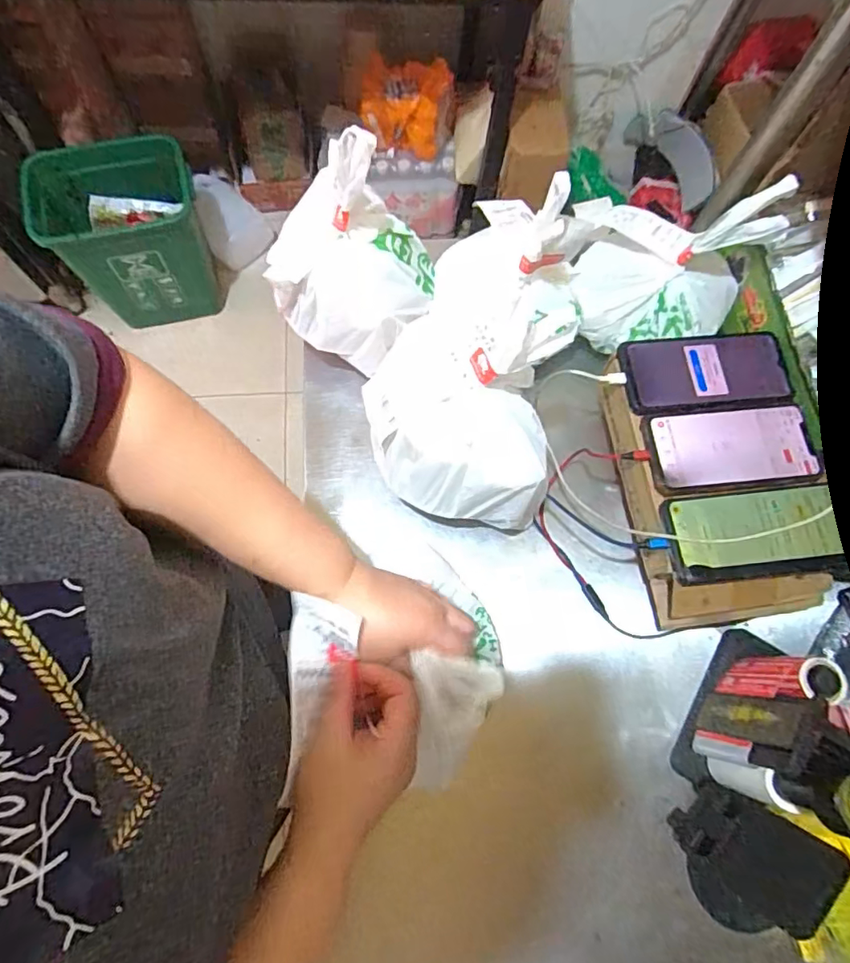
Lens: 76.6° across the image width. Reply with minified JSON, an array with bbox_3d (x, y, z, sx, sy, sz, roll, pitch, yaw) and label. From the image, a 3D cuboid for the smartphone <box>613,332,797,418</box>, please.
[{"bbox_3d":[0.281,-0.108,0.533,0.164,0.012,0.077,-4,74,-3],"label":"smartphone"}]

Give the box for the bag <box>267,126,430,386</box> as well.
[{"bbox_3d":[-0.066,-0.232,0.524,0.159,0.159,0.161,30,75,7],"label":"bag"}]

